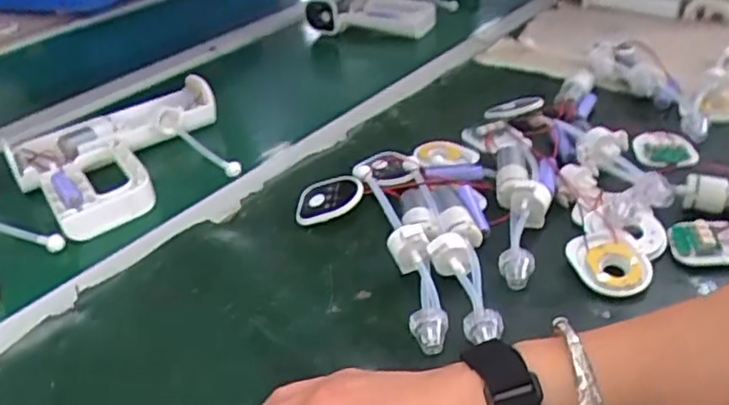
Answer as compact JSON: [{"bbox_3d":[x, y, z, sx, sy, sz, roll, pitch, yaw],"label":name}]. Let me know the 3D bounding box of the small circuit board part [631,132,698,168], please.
[{"bbox_3d":[0.273,-0.048,0.608,0.053,0.014,0.045,10,37,22],"label":"small circuit board part"}]

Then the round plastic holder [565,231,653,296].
[{"bbox_3d":[0.173,0.044,0.477,0.052,0.017,0.055,-2,34,5],"label":"round plastic holder"}]

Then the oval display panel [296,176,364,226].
[{"bbox_3d":[-0.029,-0.002,0.569,0.058,0.013,0.042,-17,36,8],"label":"oval display panel"}]

